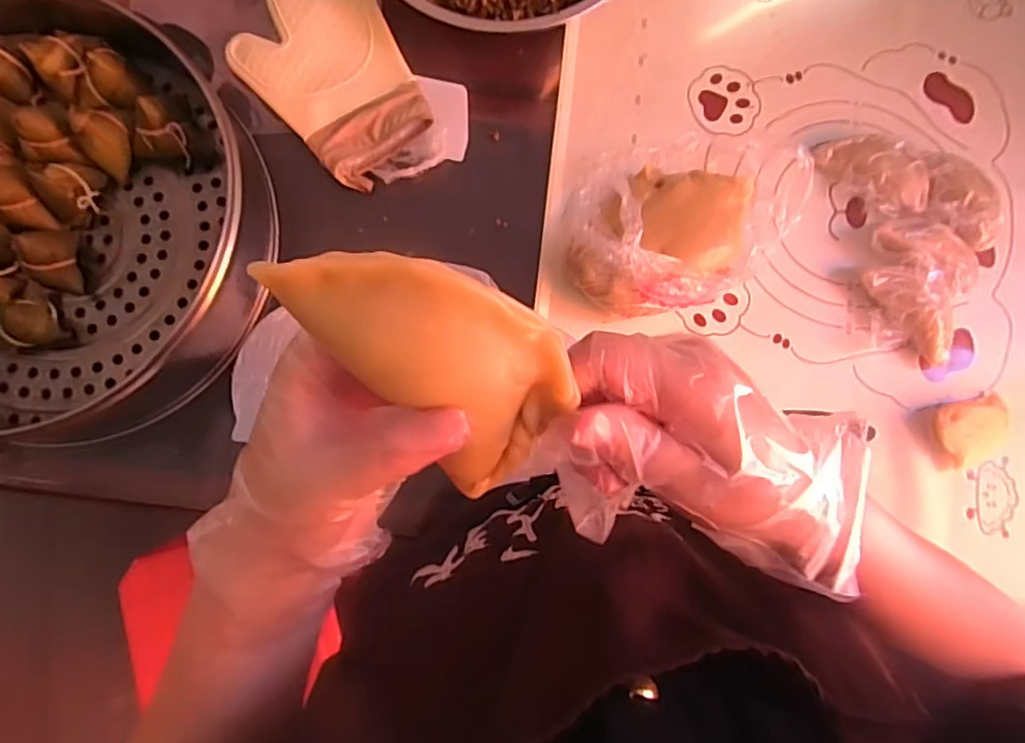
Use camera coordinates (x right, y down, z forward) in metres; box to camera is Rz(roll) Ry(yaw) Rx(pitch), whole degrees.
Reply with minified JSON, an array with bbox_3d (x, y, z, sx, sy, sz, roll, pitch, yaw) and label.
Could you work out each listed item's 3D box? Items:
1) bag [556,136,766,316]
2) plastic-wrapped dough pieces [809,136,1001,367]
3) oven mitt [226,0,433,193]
[{"bbox_3d":[0.187,-0.172,0.662,0.265,0.124,0.193,-13,82,-4],"label":"bag"},{"bbox_3d":[0.478,-0.153,0.713,0.180,0.041,0.281,-13,82,-4],"label":"plastic-wrapped dough pieces"},{"bbox_3d":[-0.206,-0.362,0.724,0.183,0.033,0.258,-43,85,-7],"label":"oven mitt"}]

